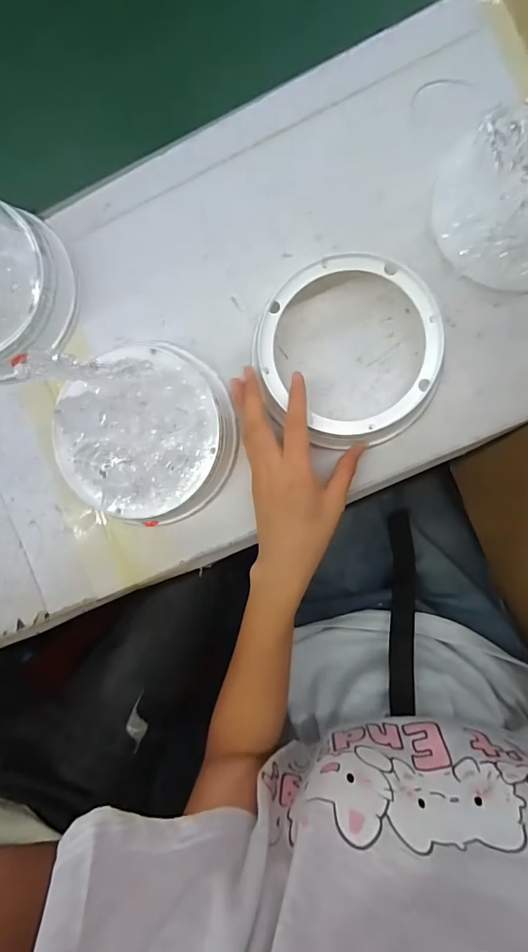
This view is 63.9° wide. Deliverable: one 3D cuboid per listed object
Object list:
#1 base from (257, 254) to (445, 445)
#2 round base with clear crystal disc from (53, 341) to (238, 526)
[{"bbox_3d":[0.066,-0.094,0.337,0.142,0.033,0.144,0,91,5],"label":"base"},{"bbox_3d":[-0.092,-0.033,0.346,0.130,0.054,0.140,0,91,5],"label":"round base with clear crystal disc"}]

